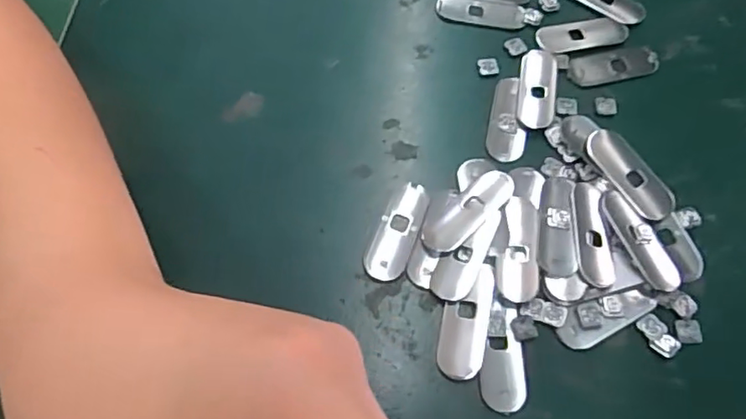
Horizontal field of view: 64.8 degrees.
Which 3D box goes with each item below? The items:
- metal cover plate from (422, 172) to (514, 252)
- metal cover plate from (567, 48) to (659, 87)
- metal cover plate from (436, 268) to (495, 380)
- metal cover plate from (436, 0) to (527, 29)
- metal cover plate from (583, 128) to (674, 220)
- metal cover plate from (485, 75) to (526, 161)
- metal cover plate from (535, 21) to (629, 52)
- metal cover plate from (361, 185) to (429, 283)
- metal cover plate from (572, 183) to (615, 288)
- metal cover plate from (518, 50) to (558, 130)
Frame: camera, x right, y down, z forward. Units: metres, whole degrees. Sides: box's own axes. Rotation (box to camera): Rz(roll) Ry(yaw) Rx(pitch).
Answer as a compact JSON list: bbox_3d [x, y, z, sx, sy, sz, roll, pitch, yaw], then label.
[{"bbox_3d":[0.044,0.000,0.271,0.050,0.006,0.019,-38,72,-17],"label":"metal cover plate"},{"bbox_3d":[0.128,-0.076,0.312,0.050,0.004,0.017,-11,66,-7],"label":"metal cover plate"},{"bbox_3d":[0.040,0.047,0.249,0.019,0.004,0.049,13,66,4],"label":"metal cover plate"},{"bbox_3d":[0.060,-0.111,0.324,0.048,0.004,0.018,10,66,3],"label":"metal cover plate"},{"bbox_3d":[0.122,-0.017,0.280,0.021,0.004,0.049,-39,79,-13],"label":"metal cover plate"},{"bbox_3d":[0.068,-0.046,0.296,0.018,0.004,0.050,12,66,3],"label":"metal cover plate"},{"bbox_3d":[0.114,-0.095,0.318,0.051,0.004,0.017,-8,66,-6],"label":"metal cover plate"},{"bbox_3d":[0.011,0.009,0.269,0.019,0.004,0.049,18,66,6],"label":"metal cover plate"},{"bbox_3d":[0.100,0.010,0.266,0.017,0.004,0.050,3,66,-1],"label":"metal cover plate"},{"bbox_3d":[0.085,-0.063,0.303,0.019,0.004,0.047,10,66,2],"label":"metal cover plate"}]

